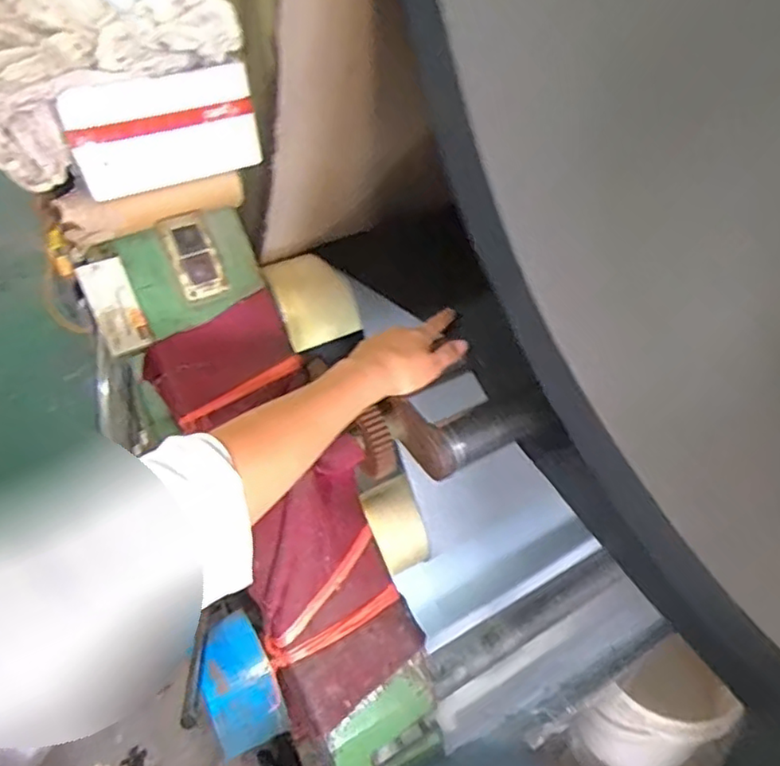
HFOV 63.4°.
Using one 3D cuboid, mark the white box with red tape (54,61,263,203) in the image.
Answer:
[{"bbox_3d":[-0.183,-0.207,0.521,0.148,0.088,0.019,-19,44,-19],"label":"white box with red tape"}]

